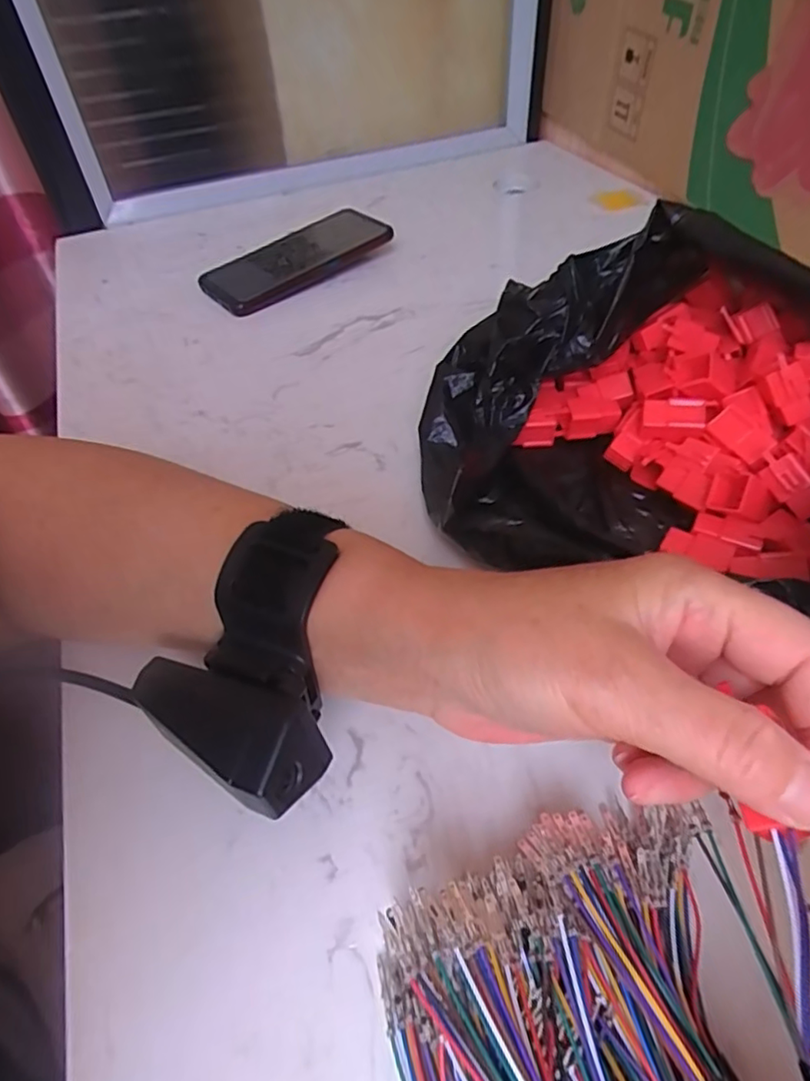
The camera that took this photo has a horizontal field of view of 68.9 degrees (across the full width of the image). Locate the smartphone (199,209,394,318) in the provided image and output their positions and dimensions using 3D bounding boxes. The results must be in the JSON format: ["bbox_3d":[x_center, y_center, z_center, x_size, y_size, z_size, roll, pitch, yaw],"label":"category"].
[{"bbox_3d":[-0.095,-0.243,0.507,0.164,0.013,0.072,-37,61,-21],"label":"smartphone"}]

